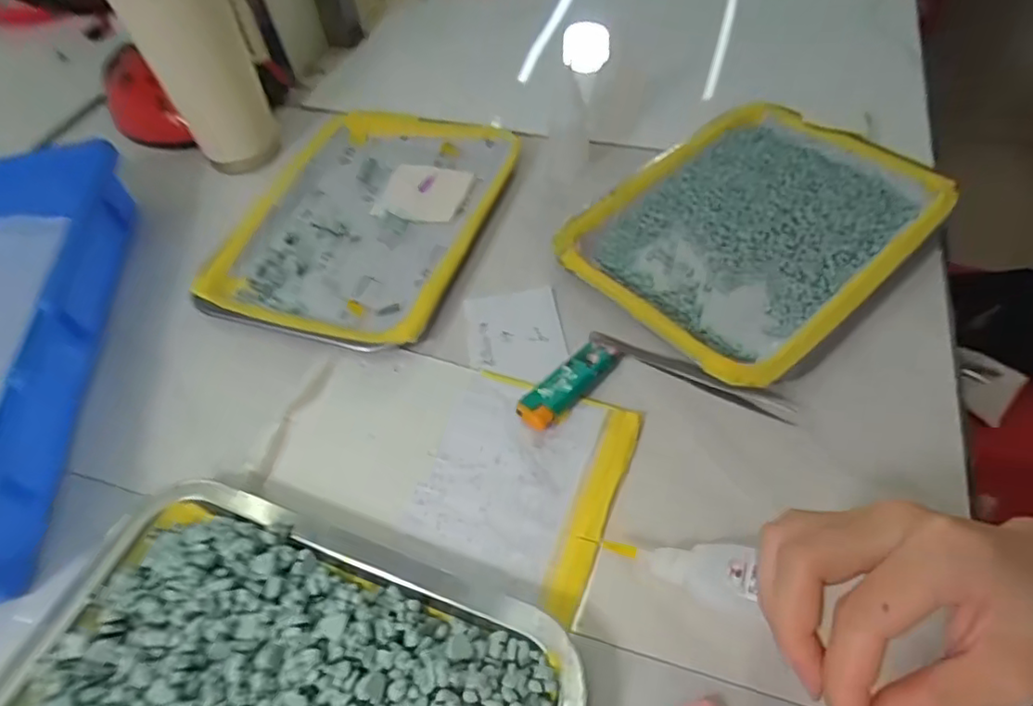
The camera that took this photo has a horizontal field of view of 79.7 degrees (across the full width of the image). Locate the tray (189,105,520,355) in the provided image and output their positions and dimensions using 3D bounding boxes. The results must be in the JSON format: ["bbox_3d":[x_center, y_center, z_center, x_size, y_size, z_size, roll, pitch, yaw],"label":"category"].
[{"bbox_3d":[-0.117,-0.113,0.494,0.192,0.021,0.253,12,54,14],"label":"tray"}]

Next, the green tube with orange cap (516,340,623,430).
[{"bbox_3d":[0.032,0.019,0.383,0.023,0.013,0.075,35,62,28],"label":"green tube with orange cap"}]

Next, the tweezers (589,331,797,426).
[{"bbox_3d":[0.105,0.010,0.384,0.131,0.015,0.014,23,58,21],"label":"tweezers"}]

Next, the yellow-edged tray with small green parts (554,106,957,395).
[{"bbox_3d":[0.171,-0.092,0.447,0.255,0.021,0.187,-38,58,-22],"label":"yellow-edged tray with small green parts"}]

